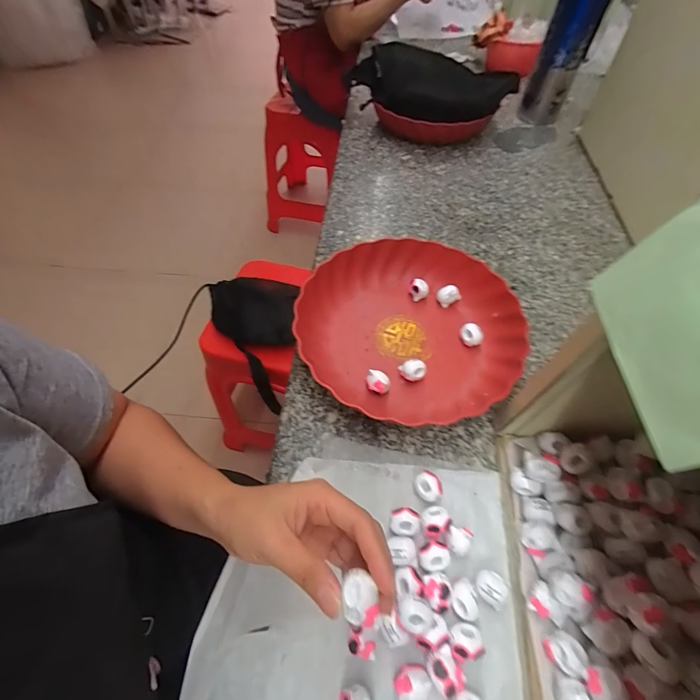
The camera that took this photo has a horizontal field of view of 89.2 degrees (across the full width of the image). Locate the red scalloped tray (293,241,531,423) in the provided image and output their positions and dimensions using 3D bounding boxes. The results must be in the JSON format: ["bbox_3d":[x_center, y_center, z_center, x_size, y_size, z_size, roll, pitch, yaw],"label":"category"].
[{"bbox_3d":[0.064,-0.030,0.405,0.239,0.051,0.224,4,57,2],"label":"red scalloped tray"}]

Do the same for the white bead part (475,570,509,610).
[{"bbox_3d":[0.109,0.185,0.276,0.022,0.017,0.021,1,56,-1],"label":"white bead part"}]

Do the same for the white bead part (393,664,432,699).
[{"bbox_3d":[0.042,0.232,0.245,0.023,0.019,0.022,1,56,-1],"label":"white bead part"}]

